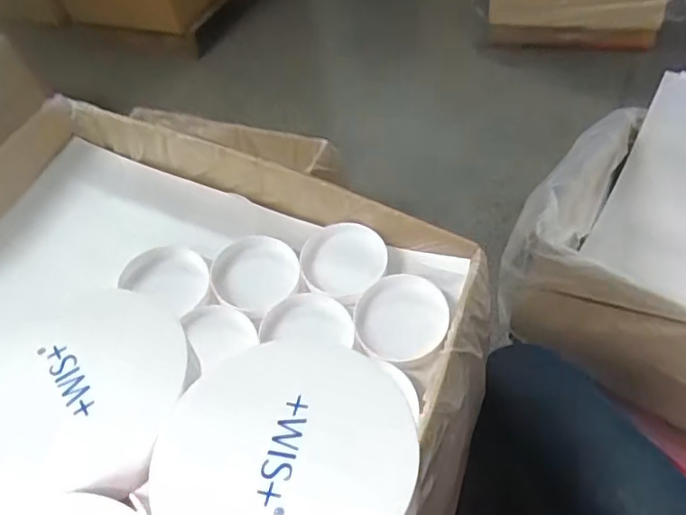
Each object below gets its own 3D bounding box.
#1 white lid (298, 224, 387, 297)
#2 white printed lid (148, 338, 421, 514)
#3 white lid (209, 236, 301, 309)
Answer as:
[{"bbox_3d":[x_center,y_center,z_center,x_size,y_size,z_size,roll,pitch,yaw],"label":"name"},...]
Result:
[{"bbox_3d":[0.000,0.001,0.518,0.073,0.011,0.072,-4,49,5],"label":"white lid"},{"bbox_3d":[-0.017,0.057,0.168,0.073,0.012,0.074,0,52,1],"label":"white printed lid"},{"bbox_3d":[-0.077,0.012,0.514,0.073,0.009,0.072,4,51,12],"label":"white lid"}]

